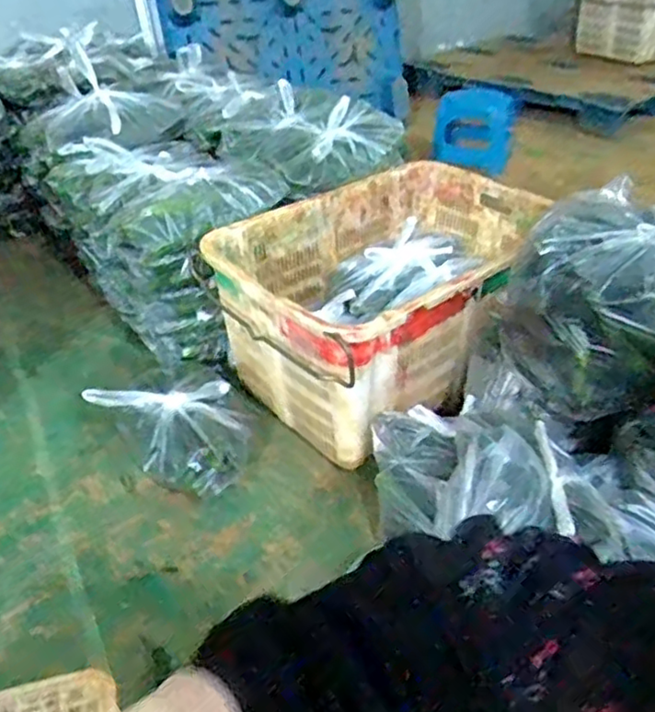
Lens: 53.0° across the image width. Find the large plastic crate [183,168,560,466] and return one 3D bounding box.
[{"bbox_3d":[0.146,-0.114,1.414,0.696,0.358,0.467,-27,43,-30],"label":"large plastic crate"}]

